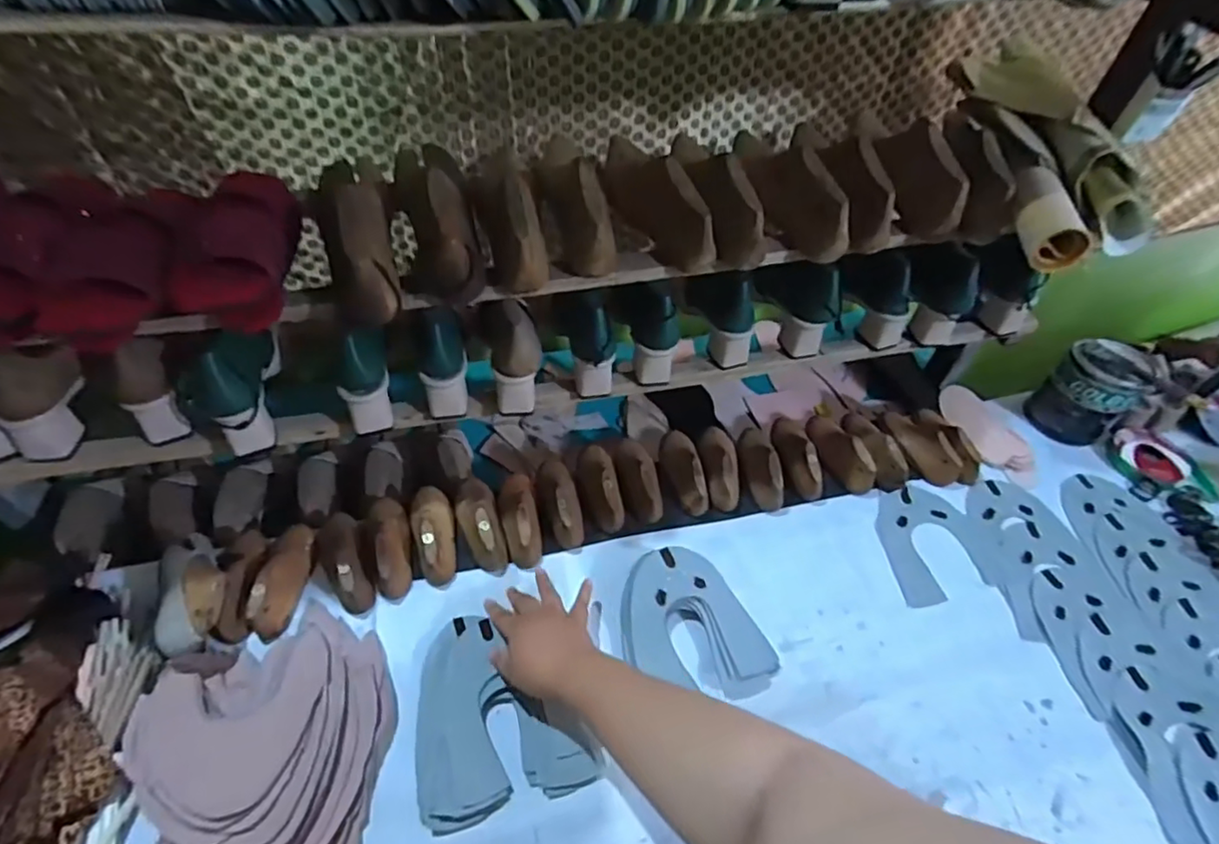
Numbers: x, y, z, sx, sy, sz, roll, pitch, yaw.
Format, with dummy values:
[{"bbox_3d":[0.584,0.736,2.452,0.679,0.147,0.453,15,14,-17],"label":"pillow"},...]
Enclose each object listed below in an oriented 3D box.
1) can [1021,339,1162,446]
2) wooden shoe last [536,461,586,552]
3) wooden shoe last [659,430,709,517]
[{"bbox_3d":[0.711,-0.044,0.916,0.131,0.132,0.113,-30,57,-26],"label":"can"},{"bbox_3d":[-0.067,0.093,0.807,0.052,0.051,0.138,-14,51,-15],"label":"wooden shoe last"},{"bbox_3d":[0.100,0.060,0.849,0.047,0.046,0.138,-7,50,-9],"label":"wooden shoe last"}]

